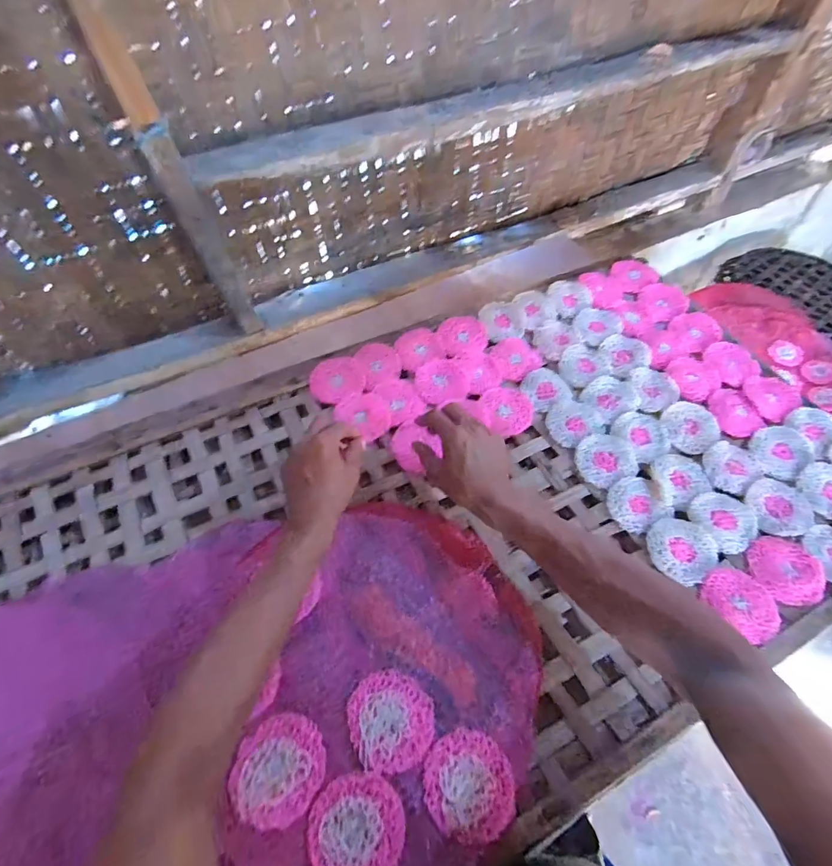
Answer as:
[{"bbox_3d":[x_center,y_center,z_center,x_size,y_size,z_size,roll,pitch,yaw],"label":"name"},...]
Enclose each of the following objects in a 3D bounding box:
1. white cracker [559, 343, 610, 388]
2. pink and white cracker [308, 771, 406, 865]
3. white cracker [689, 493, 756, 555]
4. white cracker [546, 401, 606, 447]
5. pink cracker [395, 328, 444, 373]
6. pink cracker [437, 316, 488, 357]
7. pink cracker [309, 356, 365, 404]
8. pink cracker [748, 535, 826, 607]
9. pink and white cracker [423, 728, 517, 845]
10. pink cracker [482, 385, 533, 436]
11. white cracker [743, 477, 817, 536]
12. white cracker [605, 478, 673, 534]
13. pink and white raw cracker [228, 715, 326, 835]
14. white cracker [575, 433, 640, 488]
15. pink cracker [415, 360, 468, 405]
[{"bbox_3d":[0.259,-0.107,0.676,0.084,0.008,0.068,-24,62,-16],"label":"white cracker"},{"bbox_3d":[-0.049,0.335,0.367,0.076,0.007,0.076,1,58,-1],"label":"pink and white cracker"},{"bbox_3d":[0.387,0.108,0.549,0.075,0.006,0.073,-26,62,-17],"label":"white cracker"},{"bbox_3d":[0.222,-0.014,0.623,0.073,0.010,0.063,-21,61,-14],"label":"white cracker"},{"bbox_3d":[0.003,-0.132,0.679,0.069,0.011,0.065,-20,61,-13],"label":"pink cracker"},{"bbox_3d":[0.075,-0.154,0.693,0.080,0.018,0.069,-7,59,-6],"label":"pink cracker"},{"bbox_3d":[-0.117,-0.080,0.643,0.078,0.014,0.069,-26,62,-17],"label":"pink cracker"},{"bbox_3d":[0.434,0.157,0.512,0.077,0.008,0.076,-23,62,-15],"label":"pink cracker"},{"bbox_3d":[0.049,0.313,0.391,0.075,0.016,0.079,1,58,-1],"label":"pink and white cracker"},{"bbox_3d":[0.133,-0.033,0.630,0.073,0.017,0.071,1,58,-1],"label":"pink cracker"},{"bbox_3d":[0.460,0.093,0.554,0.079,0.005,0.072,-23,62,-15],"label":"white cracker"},{"bbox_3d":[0.279,0.091,0.558,0.066,0.009,0.069,-29,63,-18],"label":"white cracker"},{"bbox_3d":[-0.121,0.297,0.388,0.076,0.009,0.078,1,58,-1],"label":"pink and white raw cracker"},{"bbox_3d":[0.253,0.035,0.592,0.077,0.013,0.072,-21,61,-14],"label":"white cracker"},{"bbox_3d":[0.037,-0.077,0.650,0.072,0.006,0.073,-12,59,-9],"label":"pink cracker"}]

